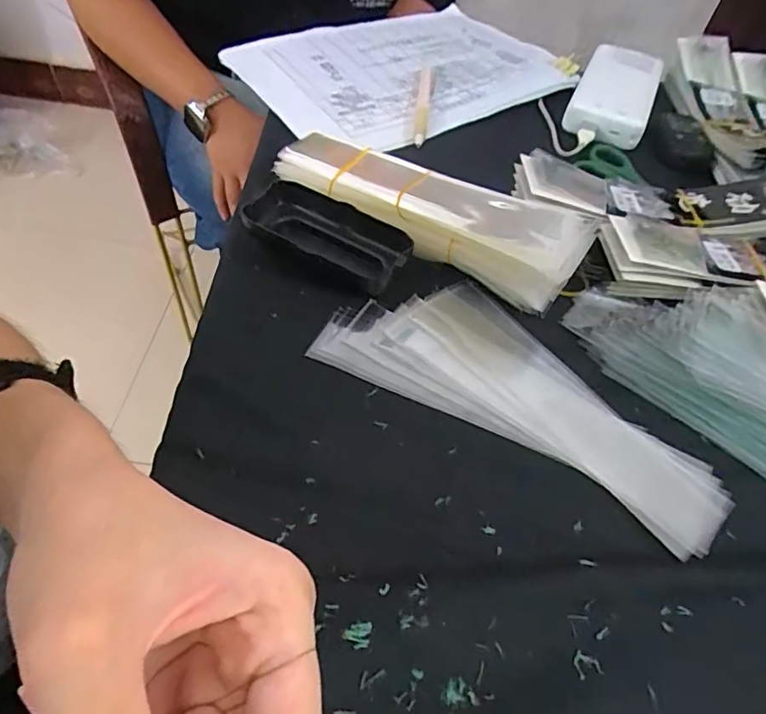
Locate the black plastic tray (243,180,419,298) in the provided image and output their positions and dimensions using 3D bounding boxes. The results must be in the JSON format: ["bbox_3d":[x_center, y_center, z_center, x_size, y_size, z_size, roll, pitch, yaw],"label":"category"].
[{"bbox_3d":[-0.039,-0.082,0.368,0.114,0.022,0.046,27,55,15],"label":"black plastic tray"}]

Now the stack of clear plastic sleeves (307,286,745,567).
[{"bbox_3d":[0.081,0.019,0.323,0.234,0.006,0.098,30,57,16],"label":"stack of clear plastic sleeves"}]

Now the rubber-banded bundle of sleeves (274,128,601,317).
[{"bbox_3d":[0.024,-0.103,0.365,0.222,0.060,0.050,31,56,17],"label":"rubber-banded bundle of sleeves"}]

